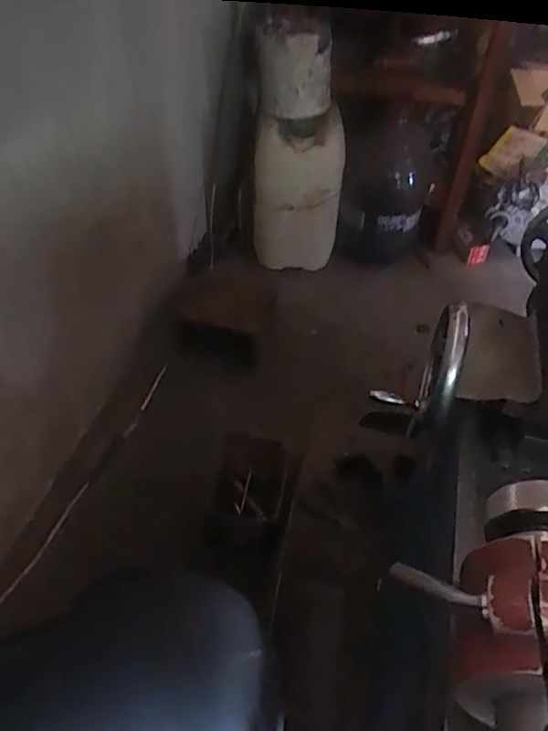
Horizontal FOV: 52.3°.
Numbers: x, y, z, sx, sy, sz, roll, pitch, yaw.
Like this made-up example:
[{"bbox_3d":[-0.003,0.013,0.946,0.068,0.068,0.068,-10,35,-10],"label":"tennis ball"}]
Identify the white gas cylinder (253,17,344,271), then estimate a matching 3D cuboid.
[{"bbox_3d":[0.066,-0.581,1.523,0.240,0.599,0.215,2,45,-1],"label":"white gas cylinder"}]

